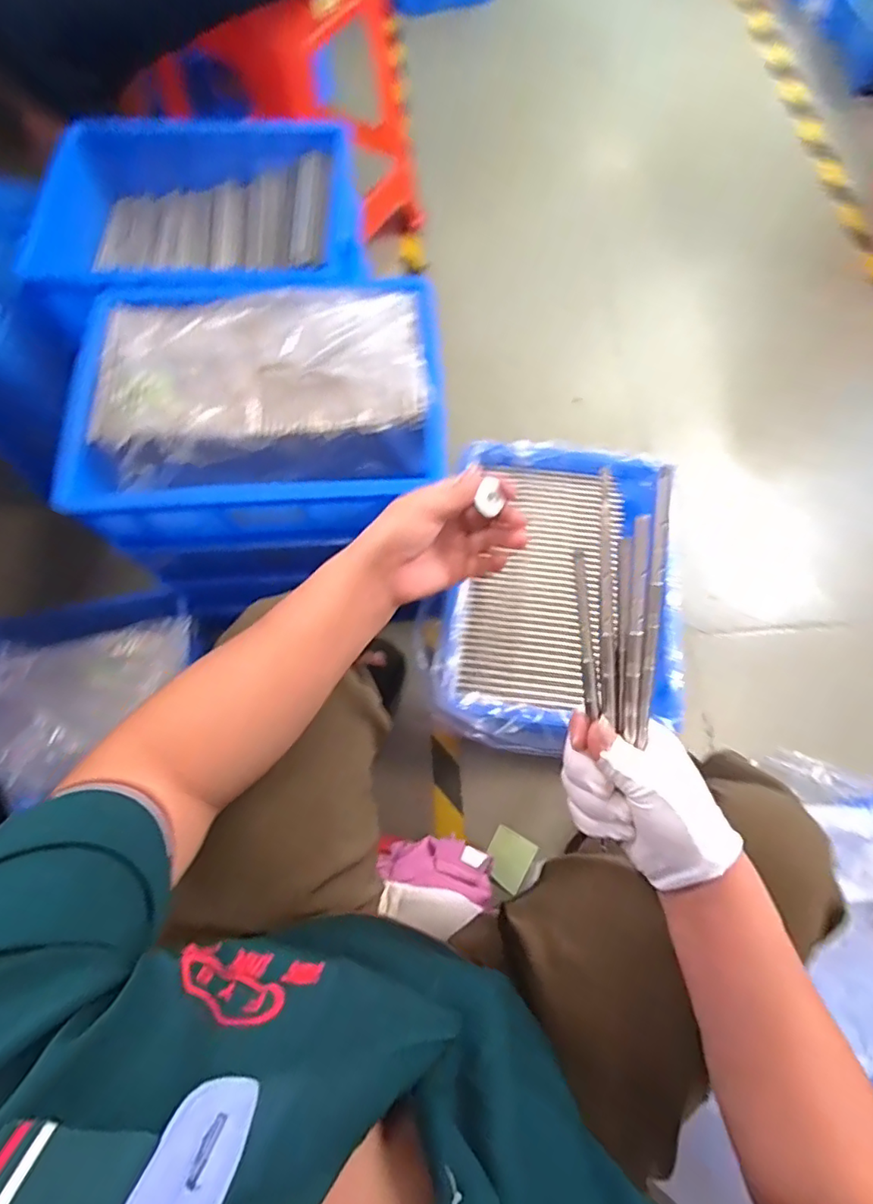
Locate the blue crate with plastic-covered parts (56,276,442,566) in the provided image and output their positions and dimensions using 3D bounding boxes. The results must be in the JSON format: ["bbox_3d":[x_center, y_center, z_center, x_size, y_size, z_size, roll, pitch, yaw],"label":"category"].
[{"bbox_3d":[-0.202,-0.231,0.673,0.409,0.132,0.297,-5,70,-2],"label":"blue crate with plastic-covered parts"}]

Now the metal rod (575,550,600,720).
[{"bbox_3d":[0.097,0.020,0.358,0.008,0.007,0.105,-7,99,-3],"label":"metal rod"}]

